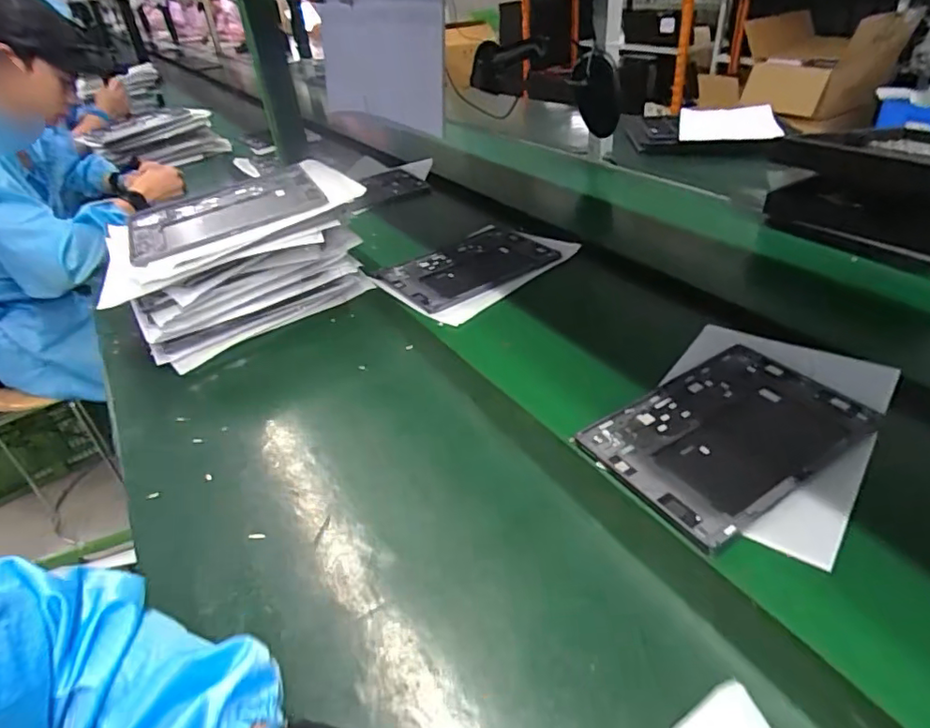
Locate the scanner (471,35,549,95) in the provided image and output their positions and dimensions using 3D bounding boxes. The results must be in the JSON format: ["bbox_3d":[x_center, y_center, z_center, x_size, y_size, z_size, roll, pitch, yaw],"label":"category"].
[{"bbox_3d":[0.093,-0.632,1.204,0.158,0.103,0.084,-2,37,2],"label":"scanner"}]

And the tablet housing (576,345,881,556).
[{"bbox_3d":[0.256,0.065,0.554,0.252,0.012,0.162,-23,41,-24],"label":"tablet housing"}]

